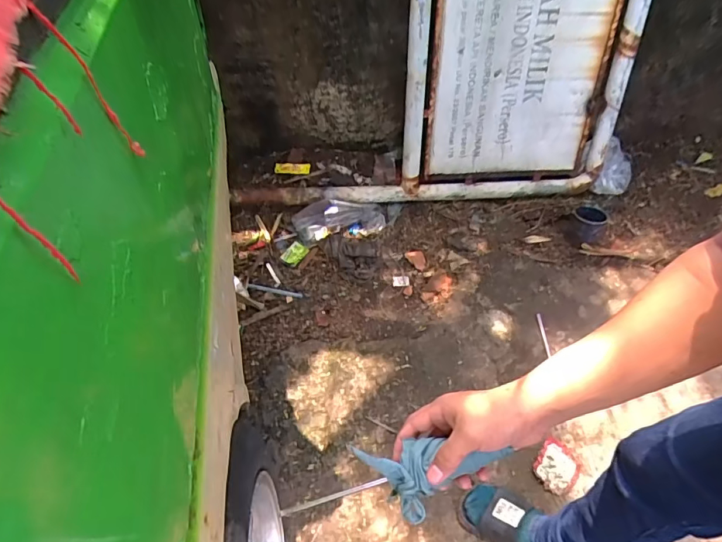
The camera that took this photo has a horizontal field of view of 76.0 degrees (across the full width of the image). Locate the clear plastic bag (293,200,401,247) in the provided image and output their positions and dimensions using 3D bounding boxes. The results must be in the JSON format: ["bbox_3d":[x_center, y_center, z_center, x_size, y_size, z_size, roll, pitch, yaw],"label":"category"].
[{"bbox_3d":[-0.041,-0.169,1.531,0.359,0.118,0.097,-5,46,-6],"label":"clear plastic bag"}]

